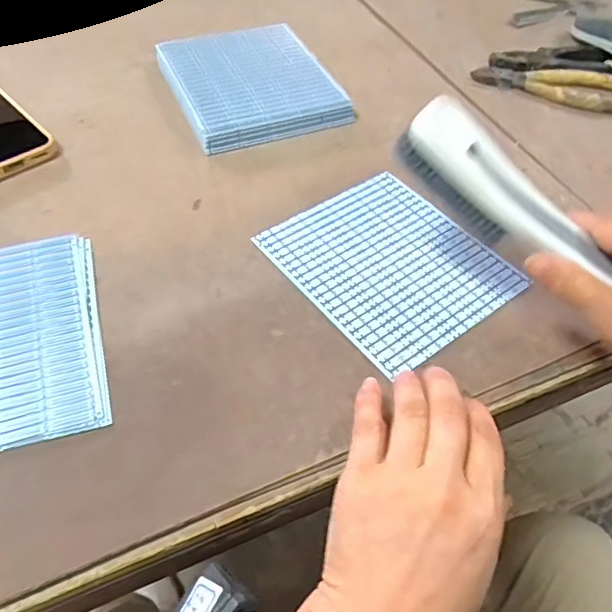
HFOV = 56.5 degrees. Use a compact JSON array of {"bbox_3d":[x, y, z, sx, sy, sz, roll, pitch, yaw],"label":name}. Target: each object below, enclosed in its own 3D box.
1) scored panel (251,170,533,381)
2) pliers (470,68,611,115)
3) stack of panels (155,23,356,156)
[{"bbox_3d":[0.060,-0.033,0.412,0.134,0.004,0.153,-30,58,-25],"label":"scored panel"},{"bbox_3d":[0.248,-0.218,0.561,0.159,0.015,0.057,13,51,7],"label":"pliers"},{"bbox_3d":[-0.054,-0.215,0.541,0.139,0.020,0.172,-16,53,-16],"label":"stack of panels"}]

